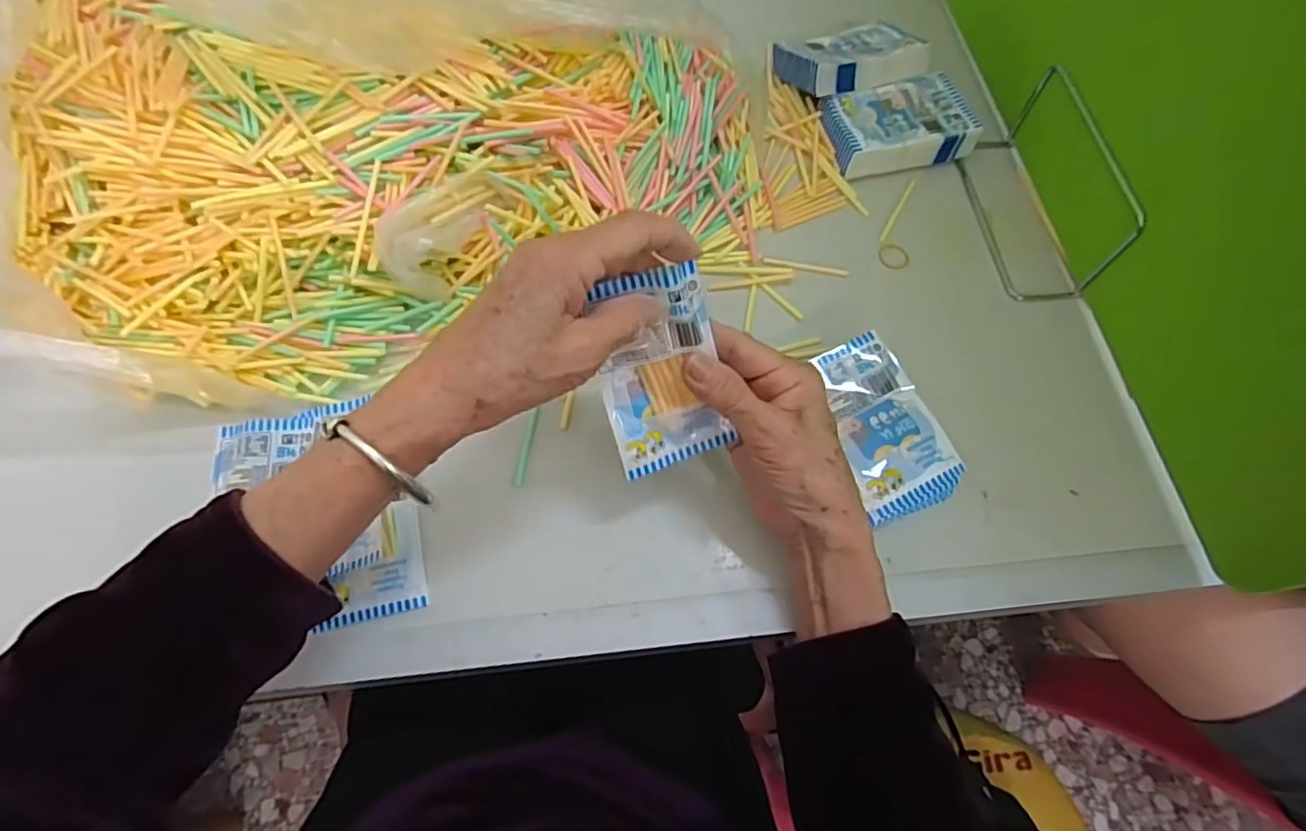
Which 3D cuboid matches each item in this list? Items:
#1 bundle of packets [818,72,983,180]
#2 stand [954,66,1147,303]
[{"bbox_3d":[0.192,-0.229,0.507,0.107,0.027,0.072,-14,68,-8],"label":"bundle of packets"},{"bbox_3d":[0.275,-0.172,0.456,0.054,0.077,0.161,-5,67,-4],"label":"stand"}]

